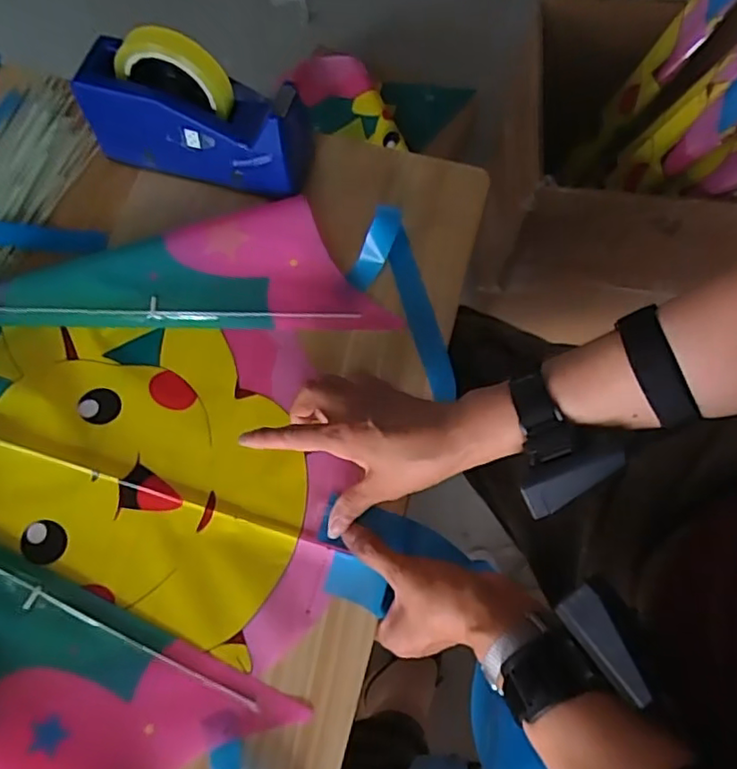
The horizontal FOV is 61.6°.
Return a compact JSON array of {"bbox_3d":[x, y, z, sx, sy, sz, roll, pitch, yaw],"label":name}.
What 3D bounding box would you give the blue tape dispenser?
[{"bbox_3d":[-0.159,-0.250,0.567,0.205,0.129,0.063,15,70,5],"label":"blue tape dispenser"}]

